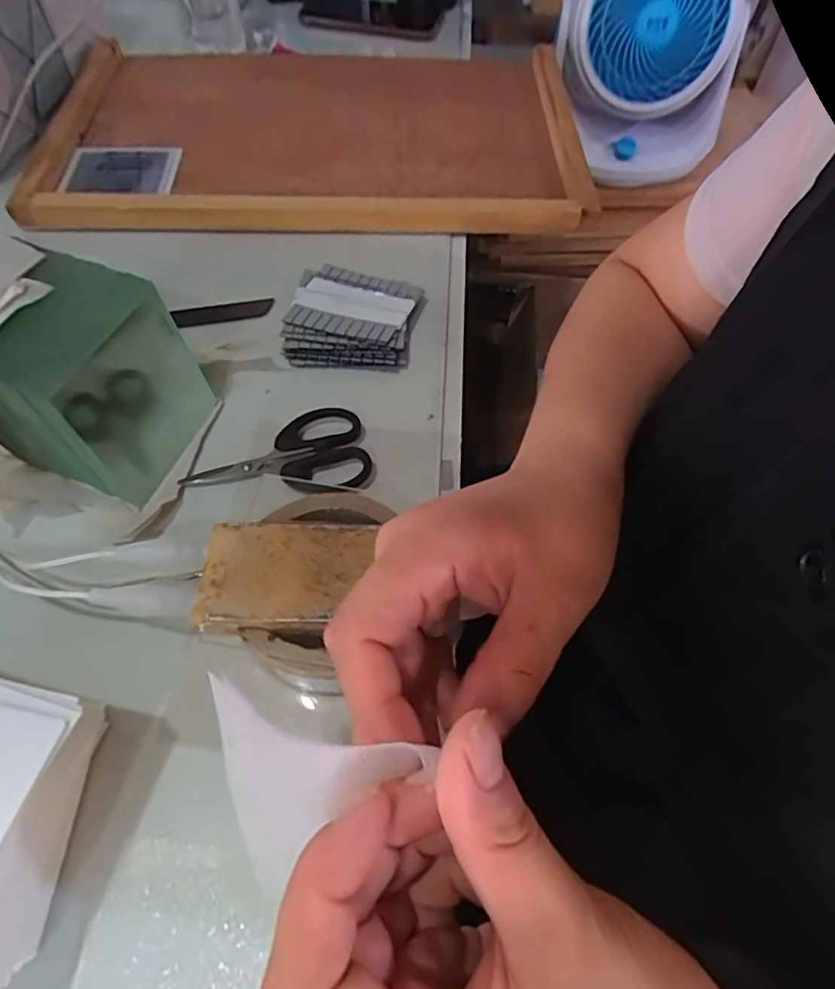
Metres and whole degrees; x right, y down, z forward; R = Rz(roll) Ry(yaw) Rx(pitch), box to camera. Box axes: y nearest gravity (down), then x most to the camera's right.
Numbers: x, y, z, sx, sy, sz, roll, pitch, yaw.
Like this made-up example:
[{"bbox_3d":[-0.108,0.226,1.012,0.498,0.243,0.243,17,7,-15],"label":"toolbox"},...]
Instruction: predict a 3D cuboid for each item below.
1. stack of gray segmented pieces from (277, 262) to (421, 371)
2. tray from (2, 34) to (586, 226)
[{"bbox_3d":[-0.048,-0.128,0.433,0.087,0.020,0.090,9,56,3],"label":"stack of gray segmented pieces"},{"bbox_3d":[-0.092,-0.357,0.564,0.464,0.054,0.312,-1,56,-4],"label":"tray"}]

